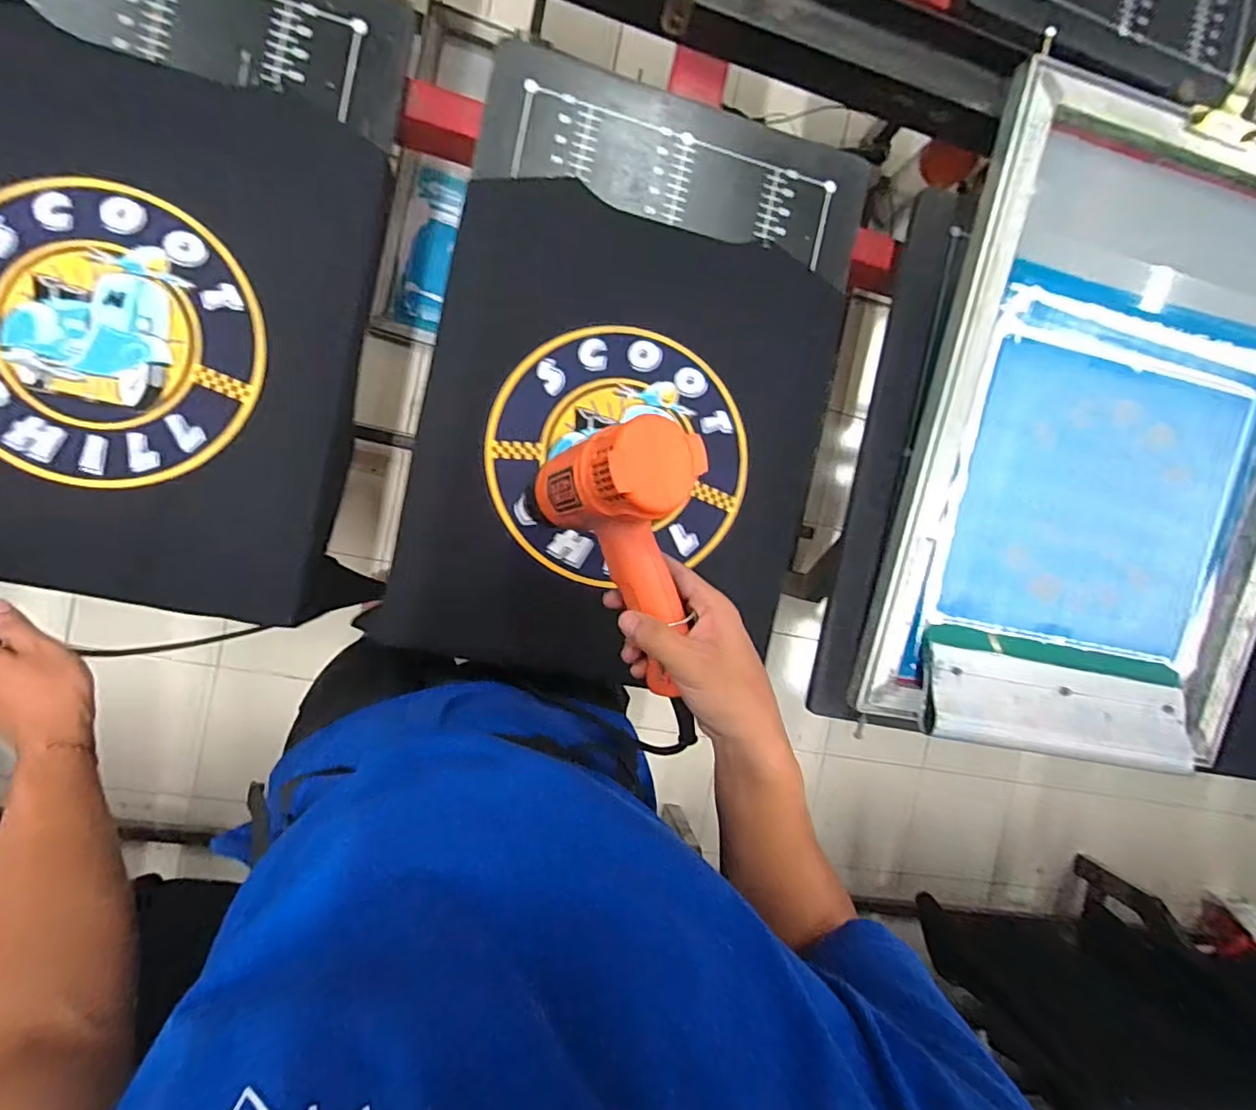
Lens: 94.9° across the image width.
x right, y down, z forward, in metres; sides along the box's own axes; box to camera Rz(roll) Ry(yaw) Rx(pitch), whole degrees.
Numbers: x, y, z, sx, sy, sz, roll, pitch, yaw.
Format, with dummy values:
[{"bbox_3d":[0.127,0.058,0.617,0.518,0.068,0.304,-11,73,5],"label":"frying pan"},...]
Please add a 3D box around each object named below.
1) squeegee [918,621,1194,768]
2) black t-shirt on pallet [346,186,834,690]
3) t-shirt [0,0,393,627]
[{"bbox_3d":[0.493,0.164,0.645,0.364,0.062,0.118,11,91,-9],"label":"squeegee"},{"bbox_3d":[-0.004,-0.108,0.618,0.431,0.082,0.476,12,91,-16],"label":"black t-shirt on pallet"},{"bbox_3d":[-0.458,-0.199,0.529,0.409,0.067,0.461,10,91,-9],"label":"t-shirt"}]

